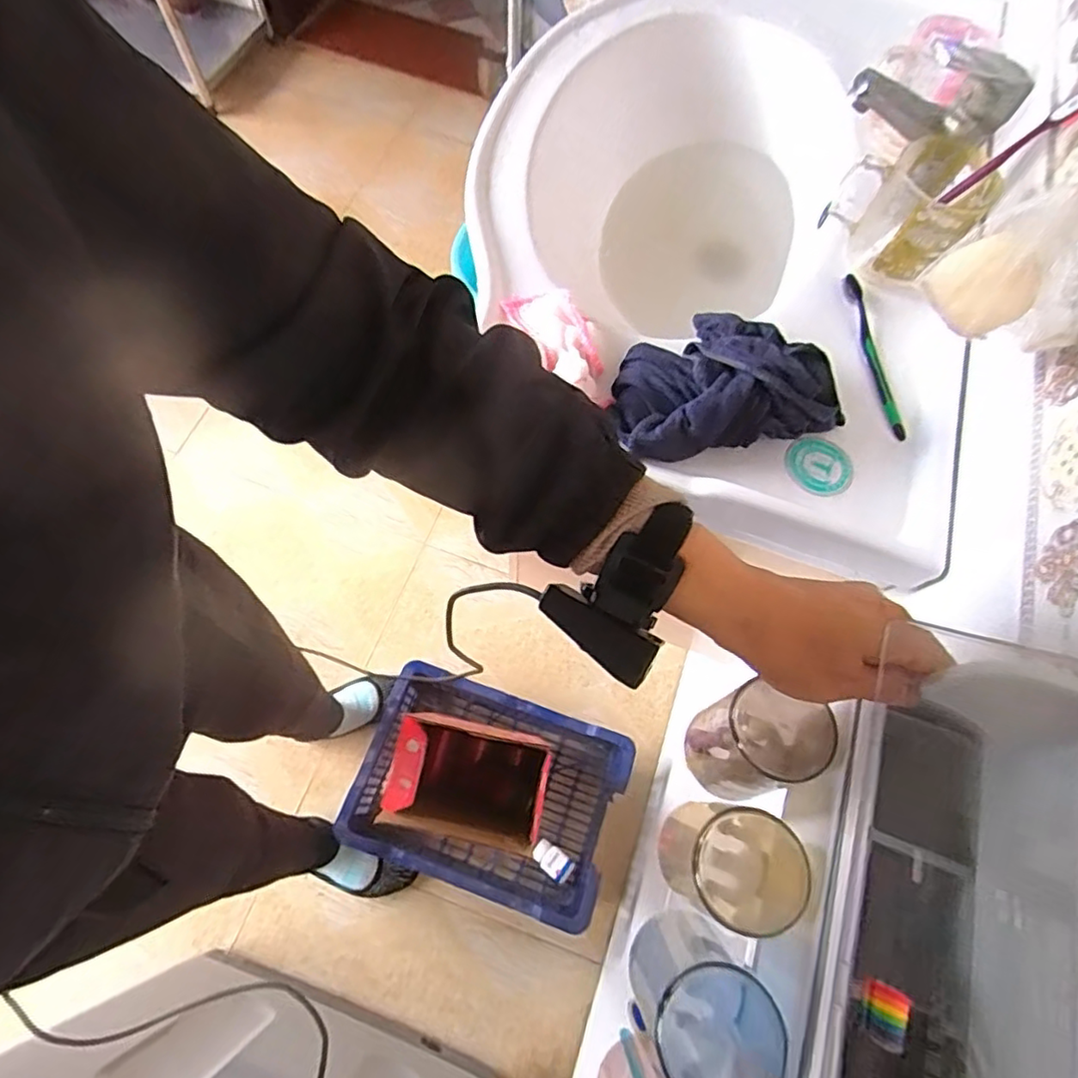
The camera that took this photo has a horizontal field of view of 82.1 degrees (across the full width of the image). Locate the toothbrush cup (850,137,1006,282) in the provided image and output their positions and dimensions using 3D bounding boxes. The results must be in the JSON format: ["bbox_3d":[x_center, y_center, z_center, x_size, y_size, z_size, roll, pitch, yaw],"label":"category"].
[{"bbox_3d":[0.346,-0.295,0.555,0.087,0.077,0.094,1,68,-3],"label":"toothbrush cup"}]

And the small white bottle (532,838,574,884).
[{"bbox_3d":[0.023,0.558,1.072,0.072,0.039,0.044,34,70,10],"label":"small white bottle"}]

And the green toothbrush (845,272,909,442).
[{"bbox_3d":[0.302,-0.166,0.558,0.010,0.022,0.168,-6,69,-3],"label":"green toothbrush"}]

